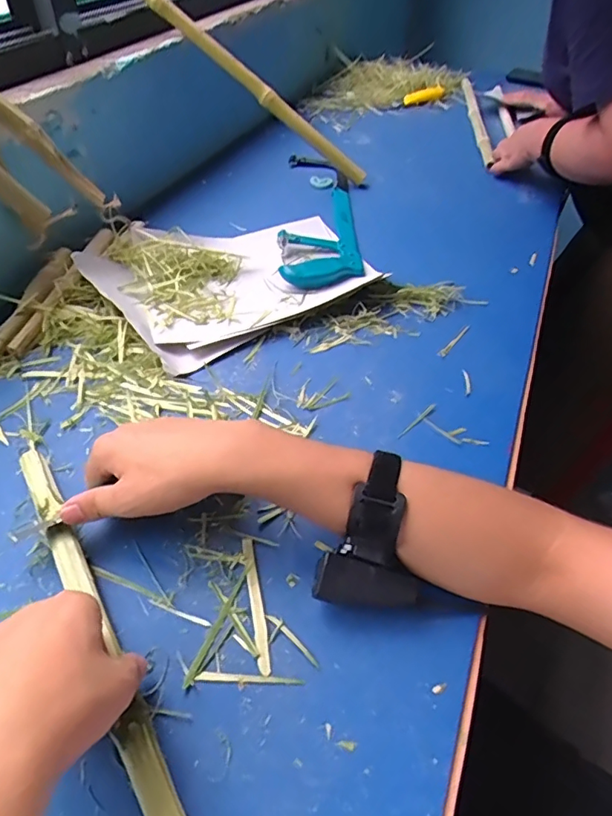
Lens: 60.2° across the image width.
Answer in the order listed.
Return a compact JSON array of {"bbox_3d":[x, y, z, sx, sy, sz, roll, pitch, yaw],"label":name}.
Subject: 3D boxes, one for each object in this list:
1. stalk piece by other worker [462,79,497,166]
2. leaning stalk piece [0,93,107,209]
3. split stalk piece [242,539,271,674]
[{"bbox_3d":[0.347,-0.607,1.093,0.022,0.020,0.441,4,46,5],"label":"stalk piece by other worker"},{"bbox_3d":[-0.295,-0.293,0.579,0.022,0.176,0.020,-29,45,20],"label":"leaning stalk piece"},{"bbox_3d":[-0.036,0.141,0.388,0.010,0.004,0.103,-8,46,-7],"label":"split stalk piece"}]

